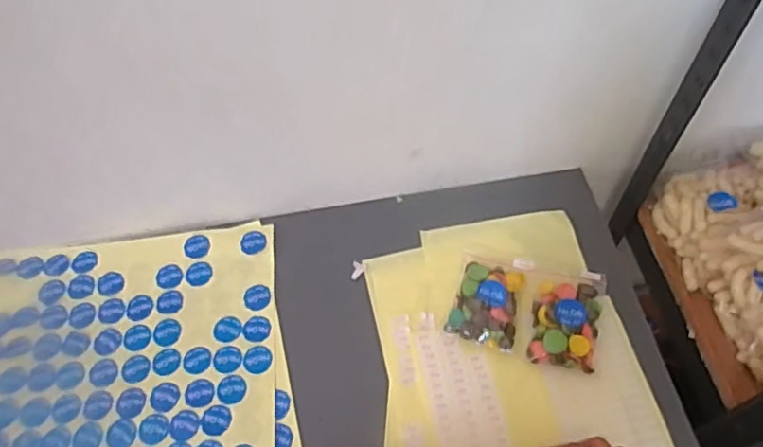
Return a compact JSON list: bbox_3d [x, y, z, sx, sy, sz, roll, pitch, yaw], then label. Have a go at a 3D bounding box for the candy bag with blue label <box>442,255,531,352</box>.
[{"bbox_3d":[0.107,0.076,0.594,0.066,0.027,0.092,16,62,13],"label":"candy bag with blue label"}]

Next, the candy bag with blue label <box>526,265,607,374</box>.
[{"bbox_3d":[0.182,0.088,0.578,0.064,0.020,0.110,14,61,12],"label":"candy bag with blue label"}]

